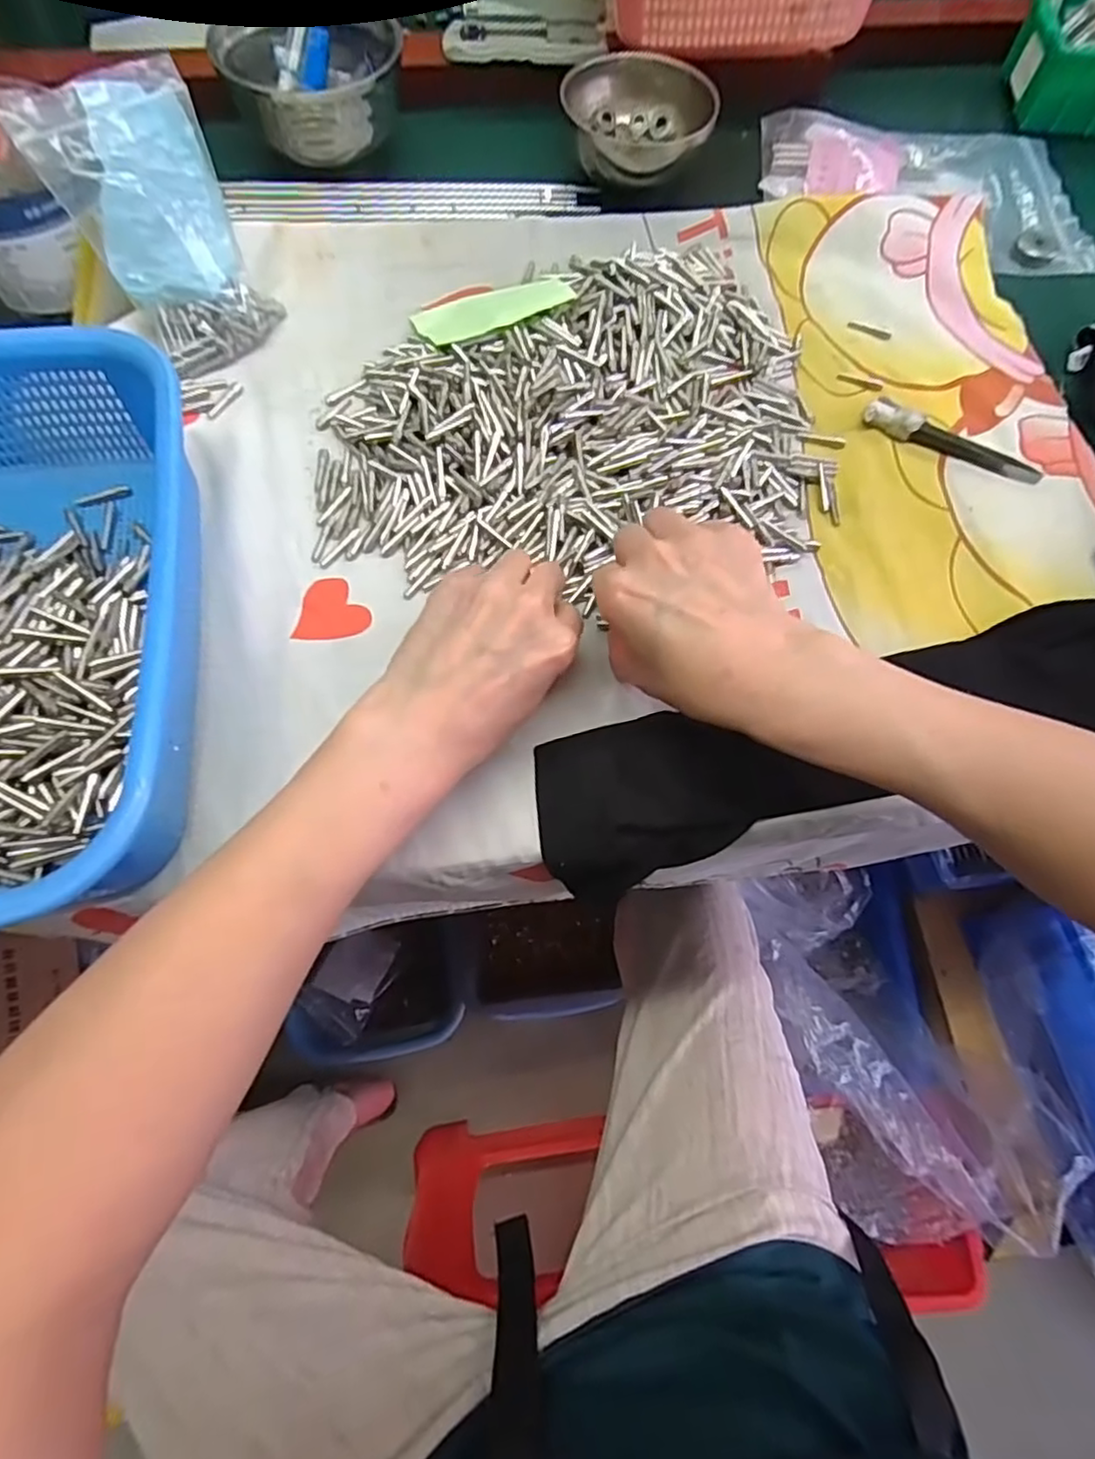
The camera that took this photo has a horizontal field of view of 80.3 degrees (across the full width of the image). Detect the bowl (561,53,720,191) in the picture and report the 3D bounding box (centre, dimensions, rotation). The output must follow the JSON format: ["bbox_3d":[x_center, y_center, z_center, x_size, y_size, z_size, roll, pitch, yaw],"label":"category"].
[{"bbox_3d":[0.069,-0.433,0.467,0.100,0.045,0.100,1,69,-1],"label":"bowl"}]

